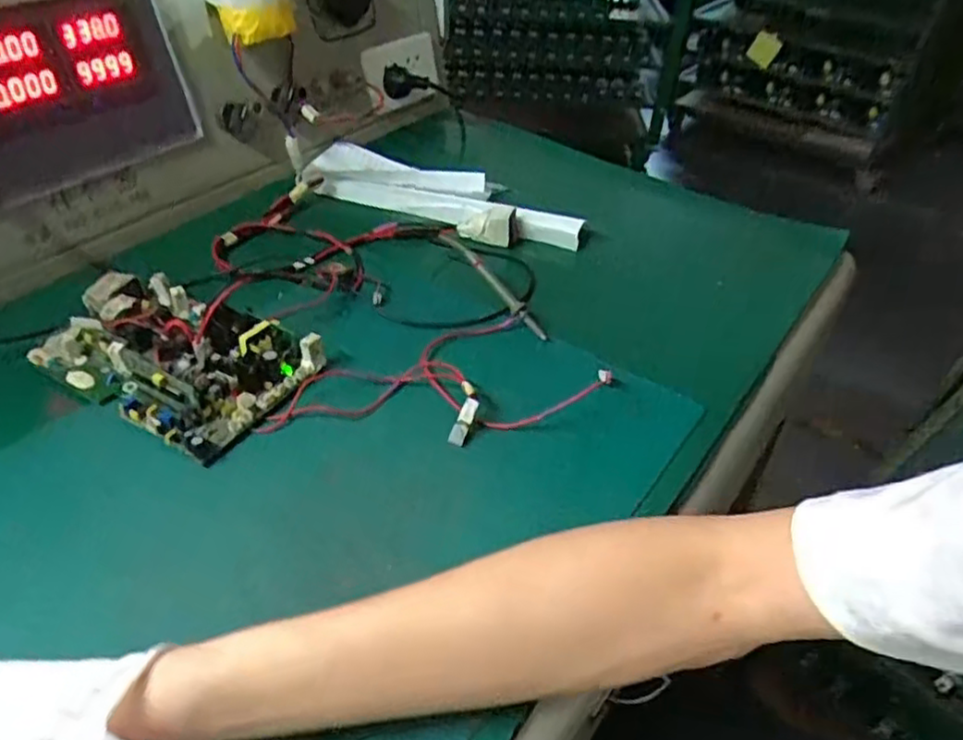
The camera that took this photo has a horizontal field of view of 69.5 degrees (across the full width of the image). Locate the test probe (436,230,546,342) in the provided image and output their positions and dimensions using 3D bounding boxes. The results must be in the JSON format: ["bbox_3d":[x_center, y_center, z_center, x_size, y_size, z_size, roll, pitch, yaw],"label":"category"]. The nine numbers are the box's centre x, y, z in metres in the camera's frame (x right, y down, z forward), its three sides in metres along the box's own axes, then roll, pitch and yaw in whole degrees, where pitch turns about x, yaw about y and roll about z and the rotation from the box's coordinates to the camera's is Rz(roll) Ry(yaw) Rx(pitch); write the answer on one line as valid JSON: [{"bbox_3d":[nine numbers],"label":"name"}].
[{"bbox_3d":[0.009,-0.074,0.575,0.010,0.015,0.129,-31,69,-32],"label":"test probe"}]

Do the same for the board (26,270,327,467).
[{"bbox_3d":[-0.230,-0.016,0.516,0.198,0.036,0.126,21,44,20],"label":"board"}]

